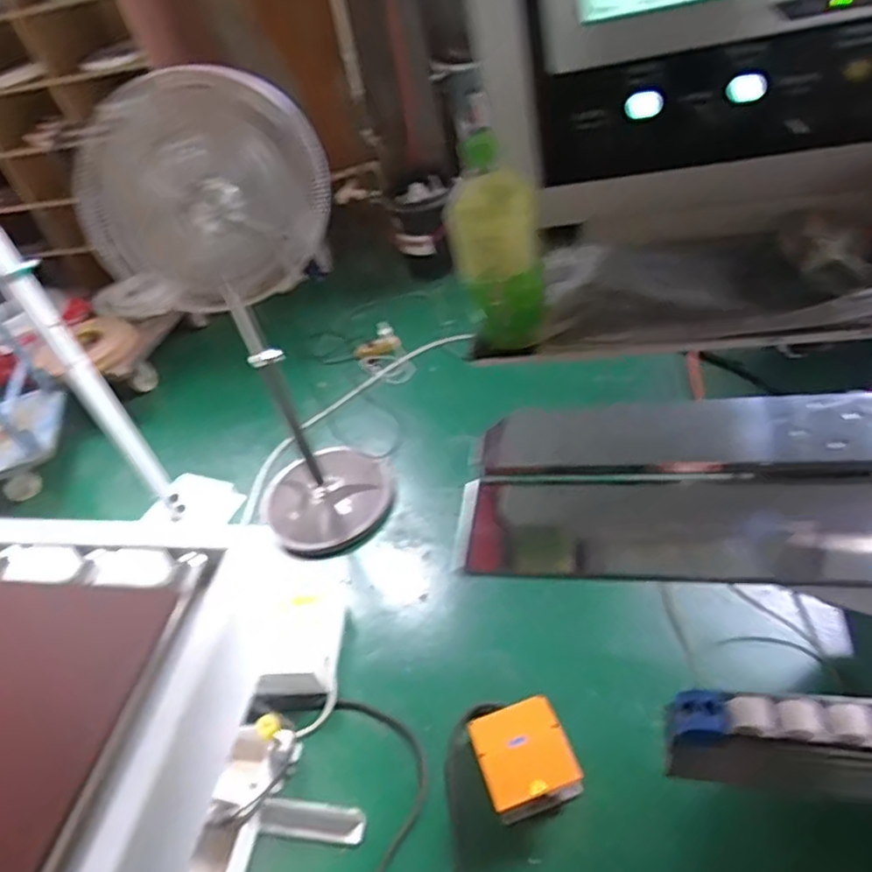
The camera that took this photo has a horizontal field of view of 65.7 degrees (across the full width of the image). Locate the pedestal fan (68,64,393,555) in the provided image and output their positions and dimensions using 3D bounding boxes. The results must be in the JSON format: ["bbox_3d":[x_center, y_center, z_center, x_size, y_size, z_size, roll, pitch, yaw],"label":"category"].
[{"bbox_3d":[-0.433,-0.152,1.784,0.421,1.327,0.340,7,48,22],"label":"pedestal fan"}]

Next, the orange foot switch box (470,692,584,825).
[{"bbox_3d":[0.181,0.687,1.428,0.190,0.148,0.190,-22,44,-7],"label":"orange foot switch box"}]

